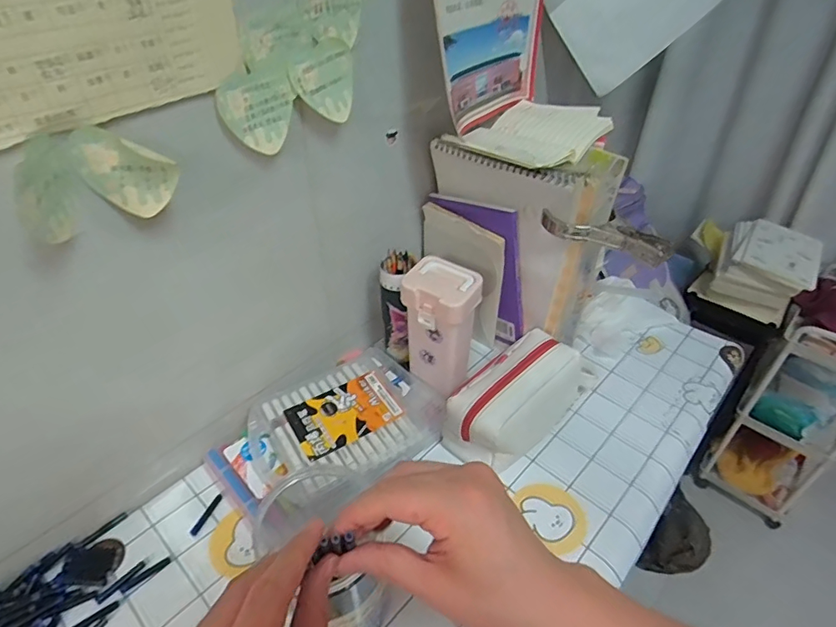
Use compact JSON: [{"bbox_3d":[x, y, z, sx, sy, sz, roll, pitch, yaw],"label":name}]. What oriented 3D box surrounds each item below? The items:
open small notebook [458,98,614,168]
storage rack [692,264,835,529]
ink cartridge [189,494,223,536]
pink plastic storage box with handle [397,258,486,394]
[{"bbox_3d":[0.130,-0.208,0.568,0.121,0.032,0.160,31,49,30],"label":"open small notebook"},{"bbox_3d":[0.961,0.209,1.237,0.378,0.570,0.219,-29,49,-30],"label":"storage rack"},{"bbox_3d":[-0.225,0.213,0.531,0.009,0.004,0.047,14,41,14],"label":"ink cartridge"},{"bbox_3d":[0.029,0.022,0.617,0.083,0.164,0.063,22,43,22],"label":"pink plastic storage box with handle"}]

